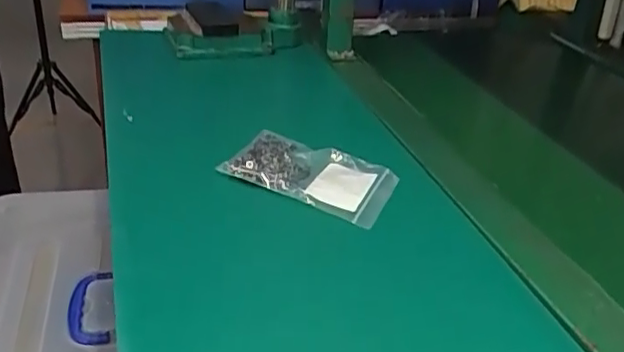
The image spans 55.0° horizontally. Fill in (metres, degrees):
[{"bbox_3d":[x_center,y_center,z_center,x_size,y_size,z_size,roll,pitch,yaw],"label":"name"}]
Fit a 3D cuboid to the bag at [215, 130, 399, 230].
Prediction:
[{"bbox_3d":[-0.002,-0.003,0.568,0.149,0.030,0.086,14,32,14],"label":"bag"}]

